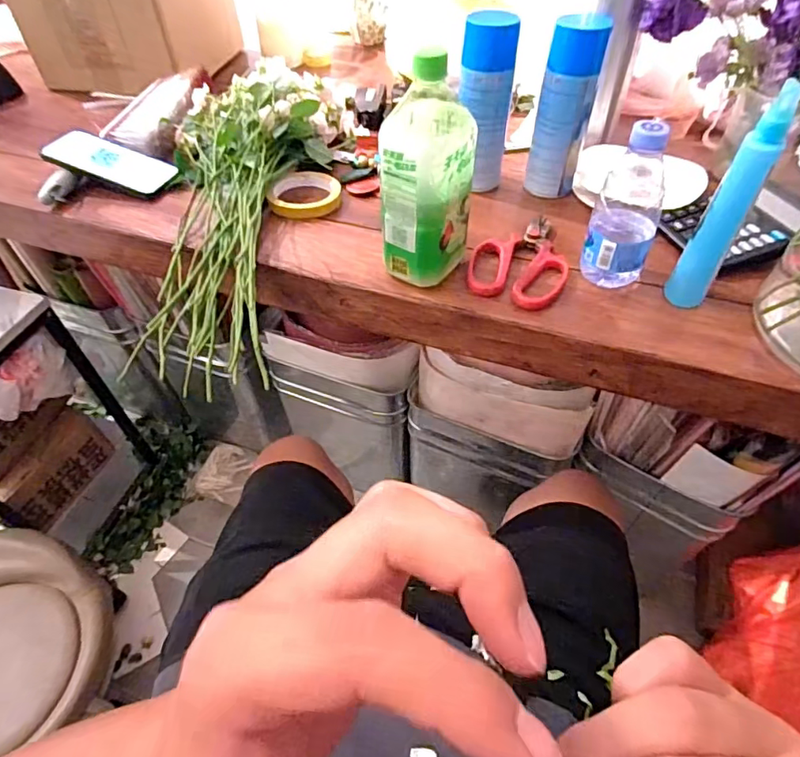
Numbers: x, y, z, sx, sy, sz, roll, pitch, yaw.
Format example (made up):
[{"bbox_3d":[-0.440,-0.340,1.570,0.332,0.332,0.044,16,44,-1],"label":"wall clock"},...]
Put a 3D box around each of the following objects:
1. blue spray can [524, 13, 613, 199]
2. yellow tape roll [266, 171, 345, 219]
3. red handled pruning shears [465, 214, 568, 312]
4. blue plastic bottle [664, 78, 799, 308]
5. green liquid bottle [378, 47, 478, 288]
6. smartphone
[{"bbox_3d":[0.202,-0.329,0.634,0.063,0.186,0.068,12,52,11],"label":"blue spray can"},{"bbox_3d":[-0.126,-0.248,0.684,0.093,0.020,0.097,-1,51,1],"label":"yellow tape roll"},{"bbox_3d":[0.138,-0.139,0.590,0.104,0.017,0.152,12,52,11],"label":"red handled pruning shears"},{"bbox_3d":[0.298,-0.152,0.468,0.036,0.198,0.032,29,57,22],"label":"blue plastic bottle"},{"bbox_3d":[0.026,-0.192,0.510,0.071,0.207,0.077,29,57,22],"label":"green liquid bottle"},{"bbox_3d":[-0.393,-0.295,0.704,0.164,0.010,0.076,21,53,2],"label":"smartphone"}]

